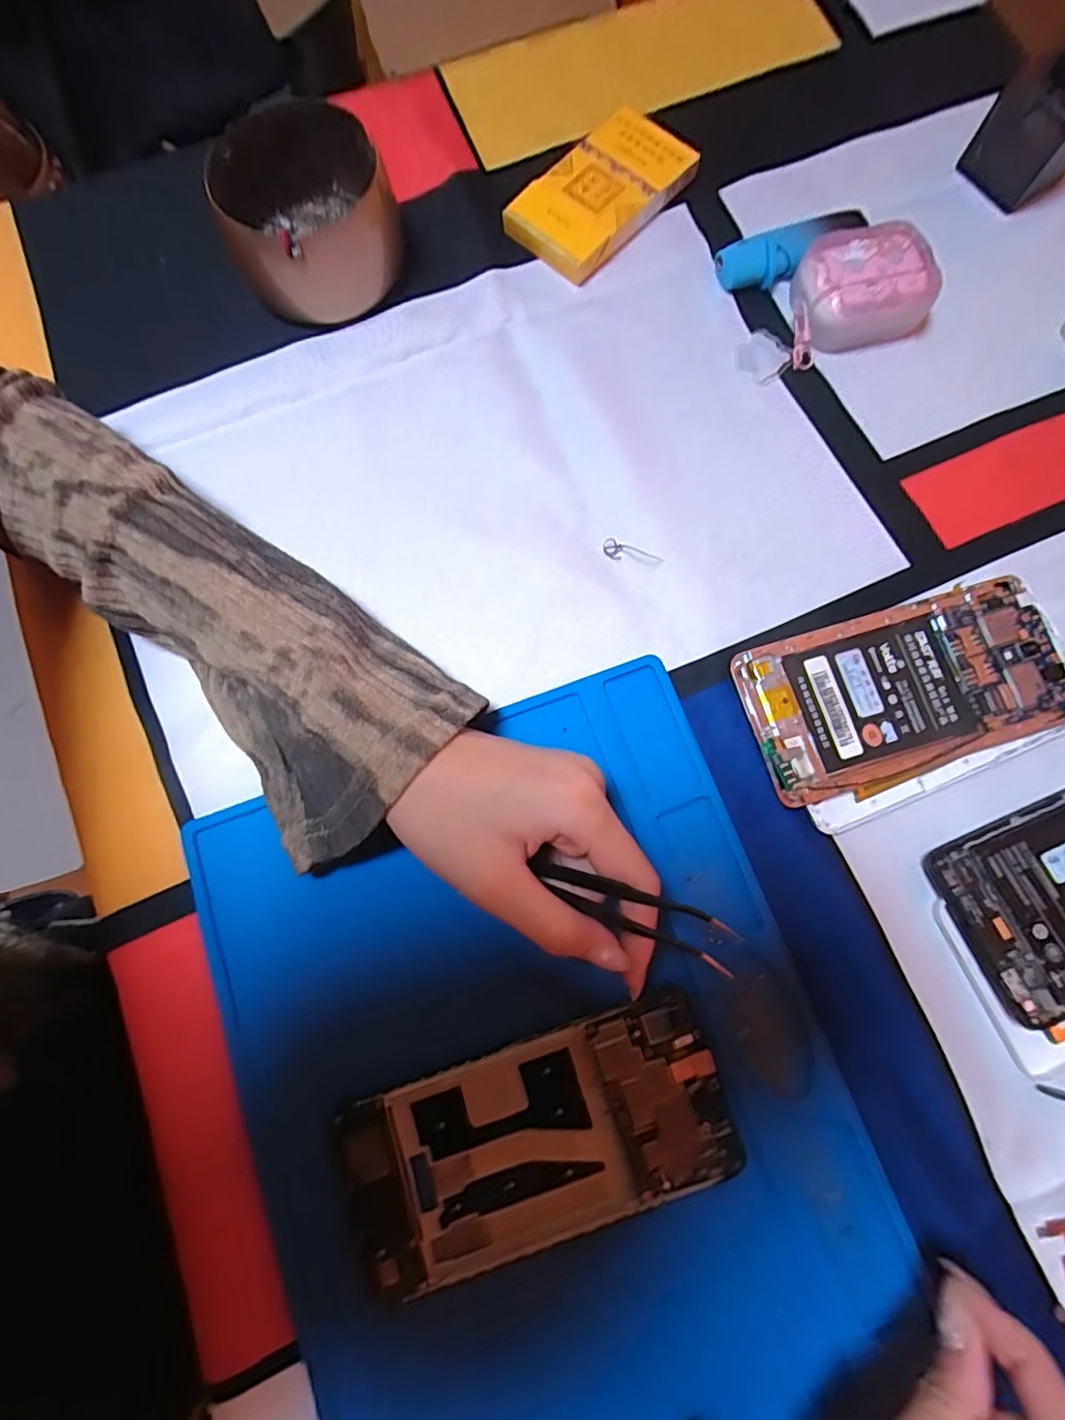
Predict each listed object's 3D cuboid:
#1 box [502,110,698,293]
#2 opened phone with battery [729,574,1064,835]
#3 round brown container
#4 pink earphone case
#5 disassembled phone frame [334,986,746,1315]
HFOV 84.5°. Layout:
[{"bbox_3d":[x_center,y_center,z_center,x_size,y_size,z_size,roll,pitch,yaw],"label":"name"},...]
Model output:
[{"bbox_3d":[0.038,-0.283,0.323,0.059,0.017,0.096,38,81,9],"label":"box"},{"bbox_3d":[0.172,-0.005,0.263,0.149,0.012,0.084,-17,78,-2],"label":"opened phone with battery"},{"bbox_3d":[-0.114,-0.255,0.303,0.085,0.049,0.099,-23,78,-4],"label":"round brown container"},{"bbox_3d":[0.164,-0.213,0.300,0.067,0.027,0.049,-17,78,-2],"label":"pink earphone case"},{"bbox_3d":[0.001,0.170,0.231,0.151,0.010,0.070,-18,78,-3],"label":"disassembled phone frame"}]

